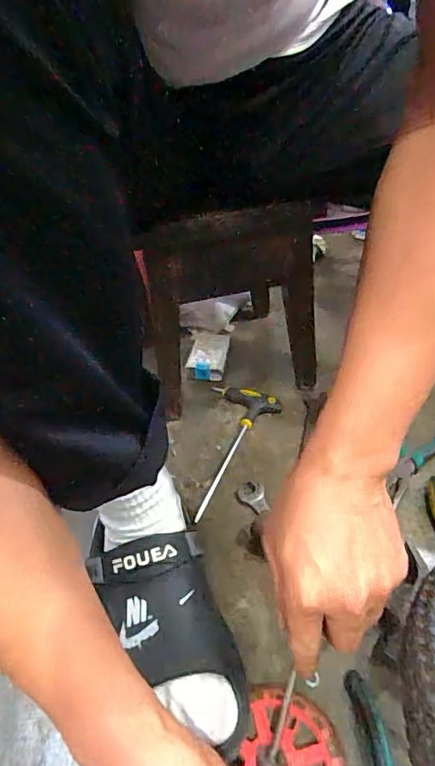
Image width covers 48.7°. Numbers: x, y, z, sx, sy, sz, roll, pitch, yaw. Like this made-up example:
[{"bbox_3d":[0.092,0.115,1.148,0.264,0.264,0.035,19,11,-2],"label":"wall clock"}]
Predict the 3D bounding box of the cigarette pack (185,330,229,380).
[{"bbox_3d":[-0.015,-0.044,0.736,0.058,0.025,0.107,1,40,9],"label":"cigarette pack"}]

